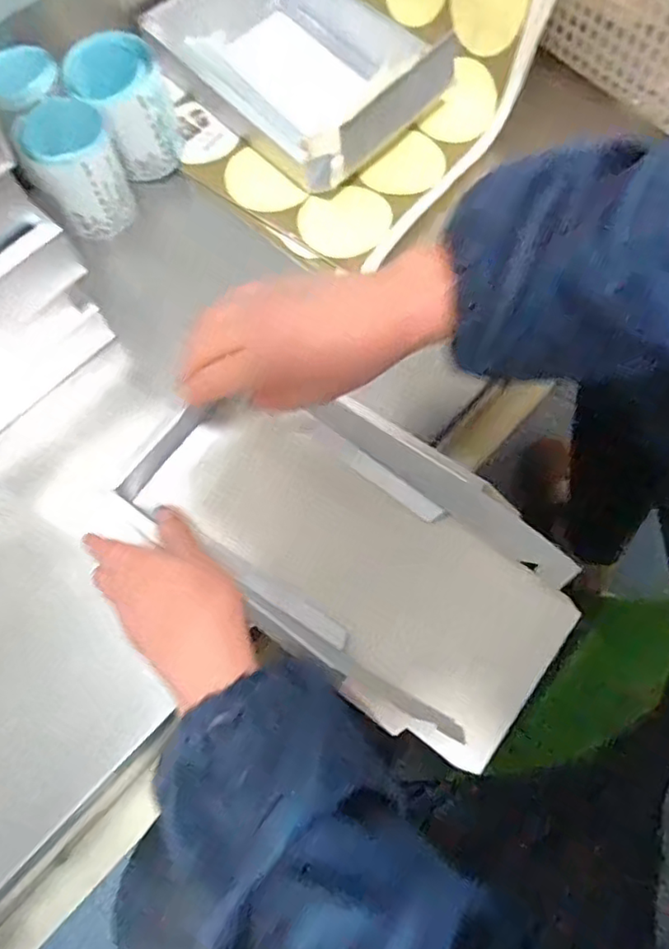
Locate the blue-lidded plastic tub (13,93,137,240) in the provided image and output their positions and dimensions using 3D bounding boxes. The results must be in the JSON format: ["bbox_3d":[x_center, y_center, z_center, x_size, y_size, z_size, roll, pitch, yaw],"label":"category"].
[{"bbox_3d":[-0.210,-0.249,0.495,0.066,0.079,0.070,-29,76,-9],"label":"blue-lidded plastic tub"}]

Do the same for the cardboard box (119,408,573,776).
[{"bbox_3d":[0.011,0.049,0.426,0.312,0.059,0.161,32,75,9],"label":"cardboard box"}]

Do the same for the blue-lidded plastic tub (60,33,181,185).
[{"bbox_3d":[-0.175,-0.309,0.512,0.069,0.080,0.071,0,73,-1],"label":"blue-lidded plastic tub"}]

